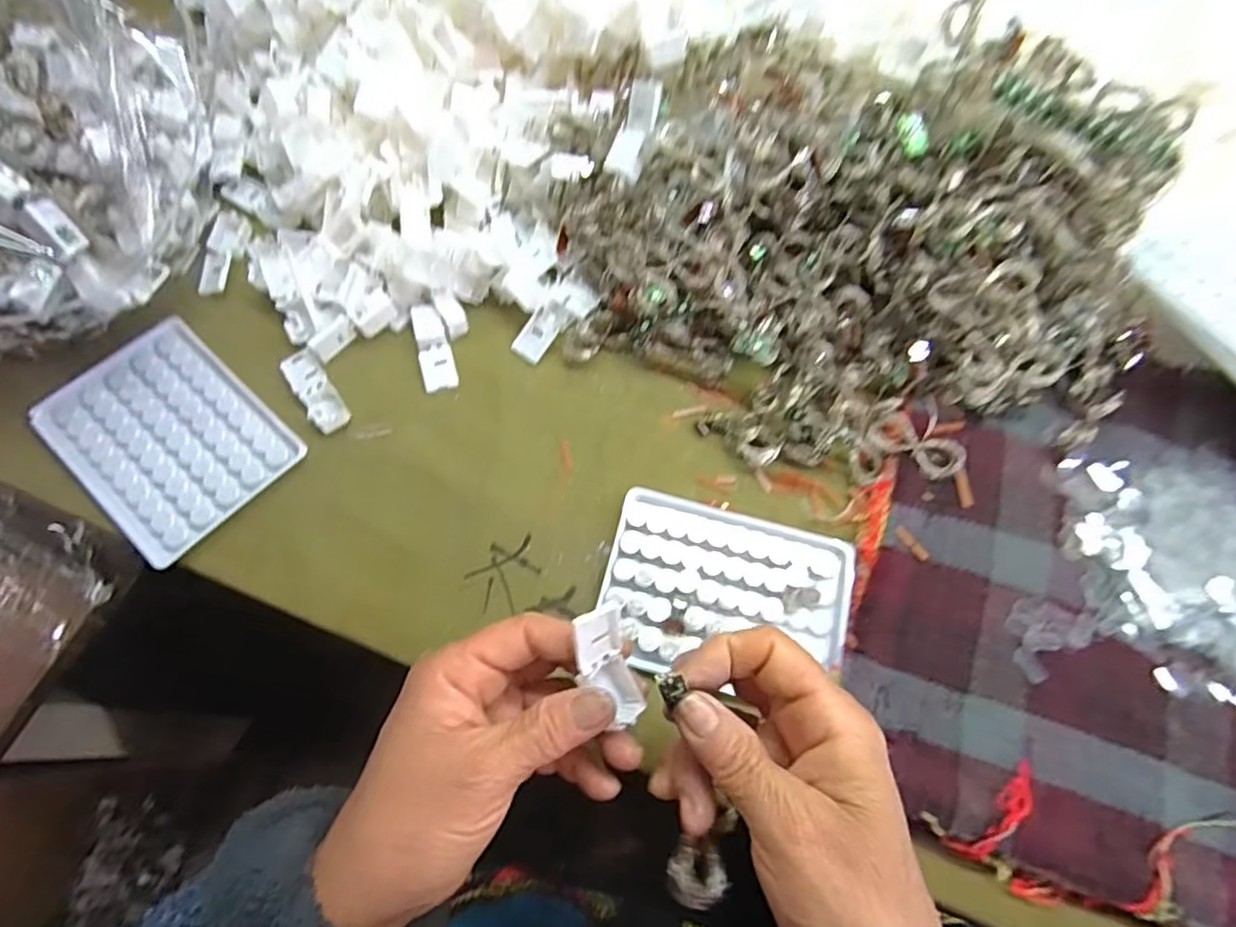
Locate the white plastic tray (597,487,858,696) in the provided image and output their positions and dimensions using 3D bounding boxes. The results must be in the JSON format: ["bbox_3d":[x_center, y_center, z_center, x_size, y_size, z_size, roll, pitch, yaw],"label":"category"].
[{"bbox_3d":[0.059,0.069,0.344,0.129,0.015,0.092,13,70,4],"label":"white plastic tray"}]

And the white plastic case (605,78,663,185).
[{"bbox_3d":[0.009,-0.192,0.374,0.020,0.014,0.056,20,95,6],"label":"white plastic case"}]

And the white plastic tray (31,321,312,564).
[{"bbox_3d":[-0.253,-0.018,0.364,0.127,0.010,0.094,40,74,13],"label":"white plastic tray"}]

